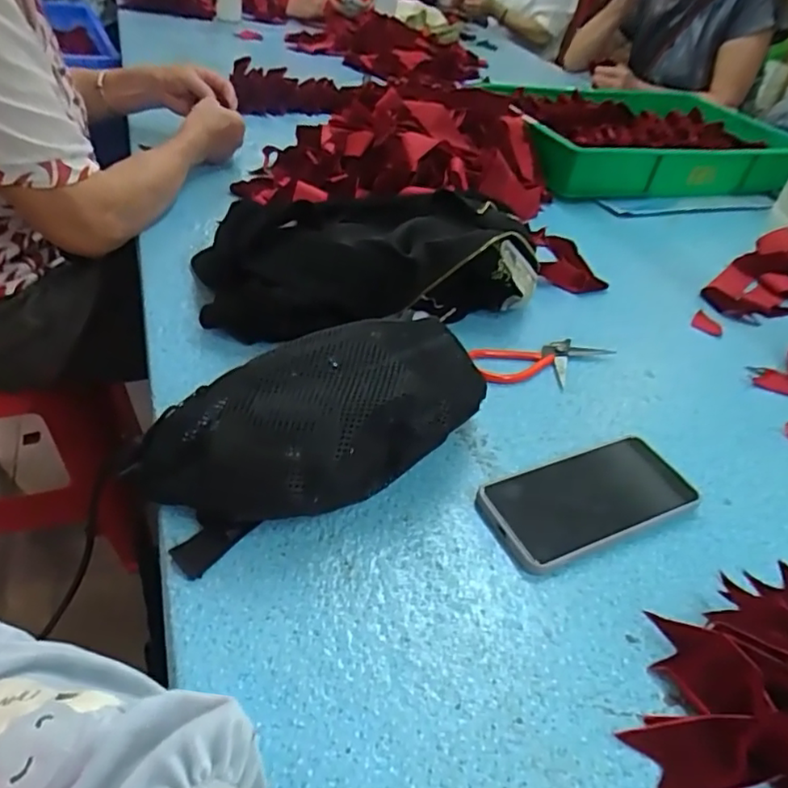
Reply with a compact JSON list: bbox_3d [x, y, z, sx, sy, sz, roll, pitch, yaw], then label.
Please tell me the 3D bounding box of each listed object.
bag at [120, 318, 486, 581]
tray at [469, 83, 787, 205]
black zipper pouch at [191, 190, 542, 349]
[{"bbox_3d":[-0.039,0.021,0.432,0.269,0.090,0.122,-21,48,-30],"label":"bag"},{"bbox_3d":[0.444,-0.480,1.122,0.521,0.088,0.413,-4,42,-14],"label":"tray"},{"bbox_3d":[-0.028,-0.149,0.633,0.345,0.096,0.211,-12,44,-22],"label":"black zipper pouch"}]

